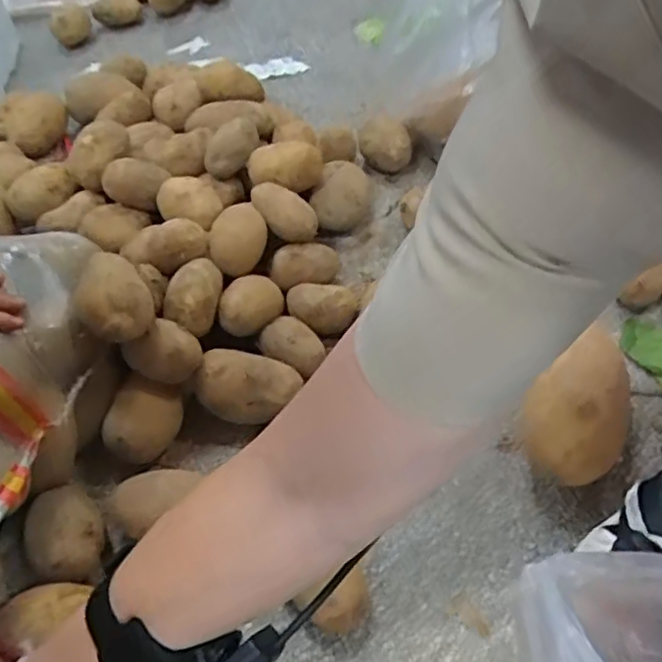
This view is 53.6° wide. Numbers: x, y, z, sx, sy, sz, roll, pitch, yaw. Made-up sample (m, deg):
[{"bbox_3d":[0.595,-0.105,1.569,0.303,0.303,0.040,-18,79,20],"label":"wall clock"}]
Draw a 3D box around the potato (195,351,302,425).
[{"bbox_3d":[-0.080,0.057,0.659,0.099,0.059,0.065,2,51,8],"label":"potato"}]

